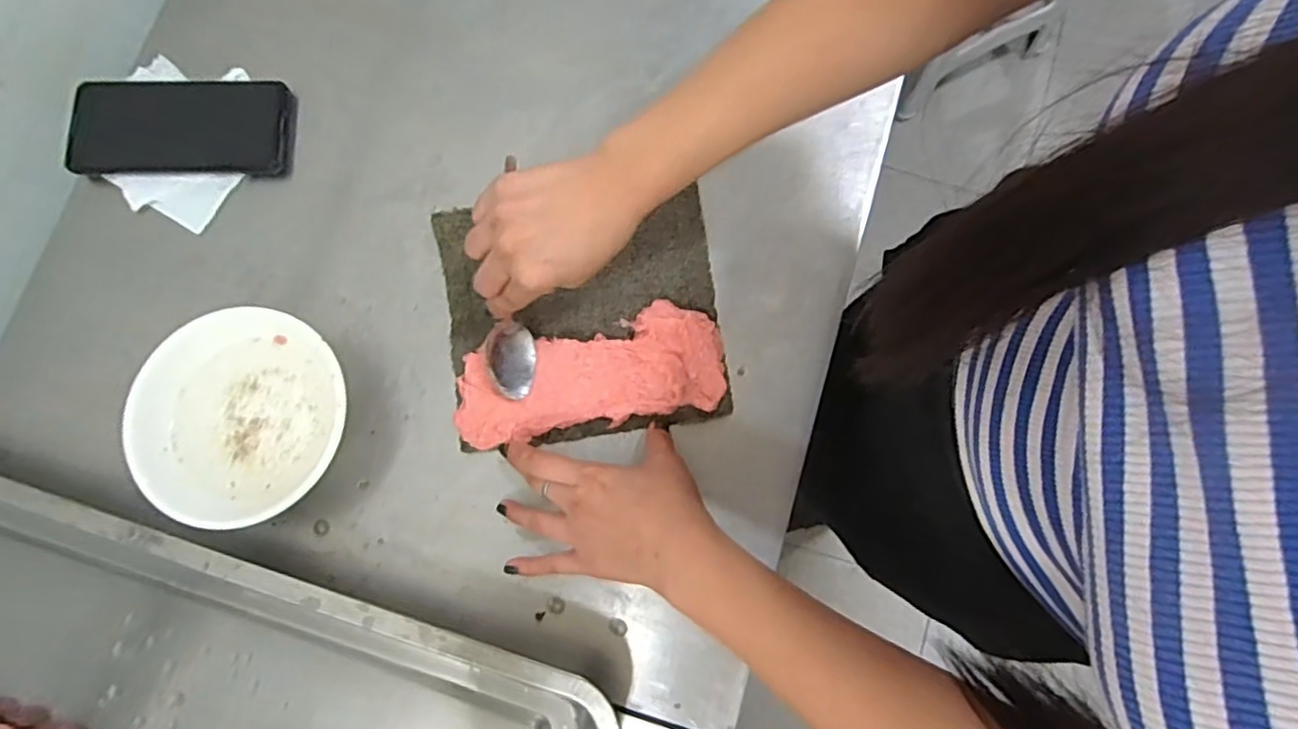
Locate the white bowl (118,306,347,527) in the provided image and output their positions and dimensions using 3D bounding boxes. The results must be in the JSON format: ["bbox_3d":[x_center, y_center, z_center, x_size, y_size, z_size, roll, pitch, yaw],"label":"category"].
[{"bbox_3d":[-0.282,0.037,0.459,0.138,0.043,0.145,0,77,1],"label":"white bowl"}]

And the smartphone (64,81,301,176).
[{"bbox_3d":[-0.371,-0.190,0.520,0.167,0.015,0.077,0,77,1],"label":"smartphone"}]

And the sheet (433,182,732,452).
[{"bbox_3d":[-0.049,-0.034,0.479,0.197,0.031,0.171,-8,77,-1],"label":"sheet"}]

